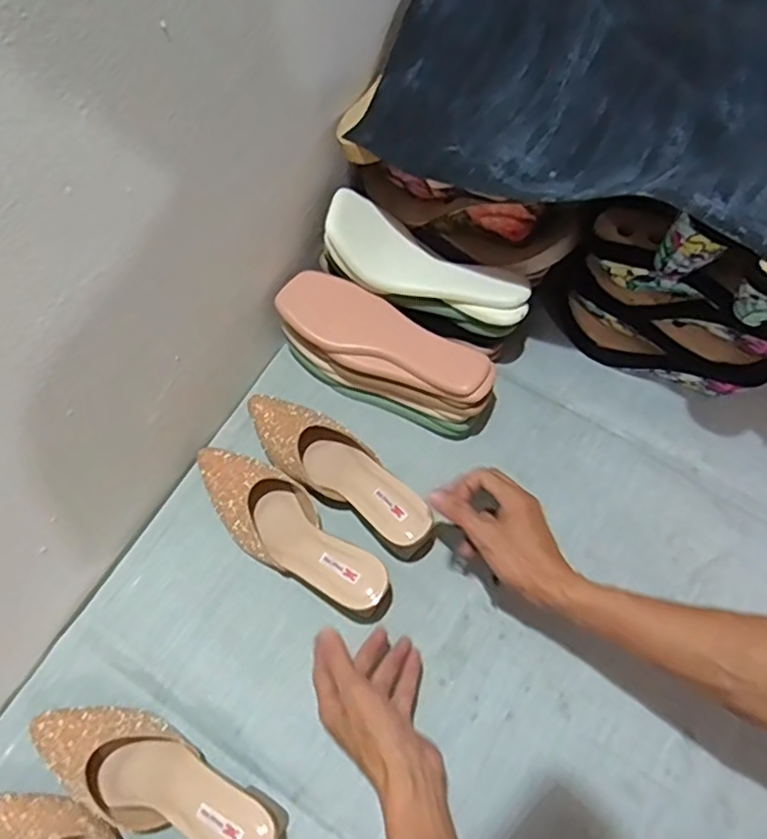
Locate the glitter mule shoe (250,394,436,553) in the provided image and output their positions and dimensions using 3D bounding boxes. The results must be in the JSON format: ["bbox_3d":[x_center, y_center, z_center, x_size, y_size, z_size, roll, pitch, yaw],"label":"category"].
[{"bbox_3d":[-0.047,0.050,0.674,0.236,0.058,0.075,36,72,13],"label":"glitter mule shoe"}]

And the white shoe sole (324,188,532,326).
[{"bbox_3d":[0.046,-0.164,0.669,0.227,0.052,0.078,25,69,11],"label":"white shoe sole"}]

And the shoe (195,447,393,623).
[{"bbox_3d":[-0.099,0.111,0.648,0.249,0.062,0.085,39,73,14],"label":"shoe"}]

